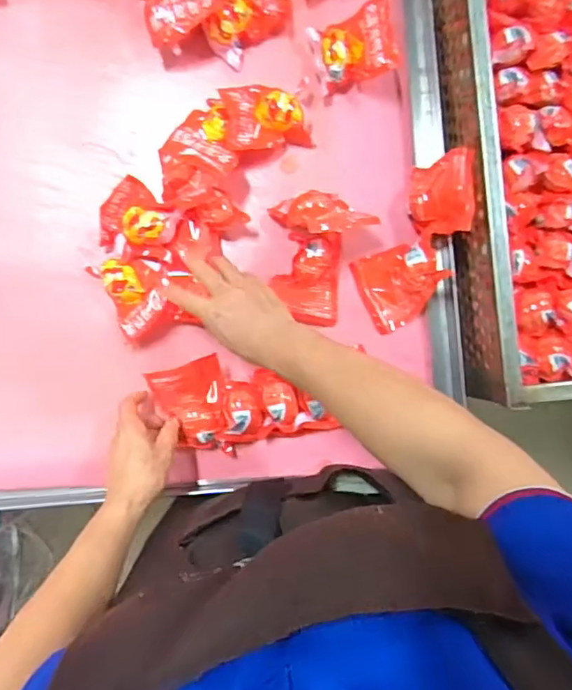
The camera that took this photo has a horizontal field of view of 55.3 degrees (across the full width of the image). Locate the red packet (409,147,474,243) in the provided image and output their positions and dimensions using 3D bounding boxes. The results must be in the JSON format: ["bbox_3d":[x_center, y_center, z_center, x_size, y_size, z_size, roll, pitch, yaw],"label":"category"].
[{"bbox_3d":[0.180,-0.175,0.637,0.021,0.097,0.093,3,87,-30],"label":"red packet"}]

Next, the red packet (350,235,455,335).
[{"bbox_3d":[0.143,-0.074,0.665,0.099,0.040,0.097,-21,88,-1],"label":"red packet"}]

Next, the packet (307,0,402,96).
[{"bbox_3d":[0.082,-0.362,0.661,0.097,0.048,0.092,-11,88,0],"label":"packet"}]

